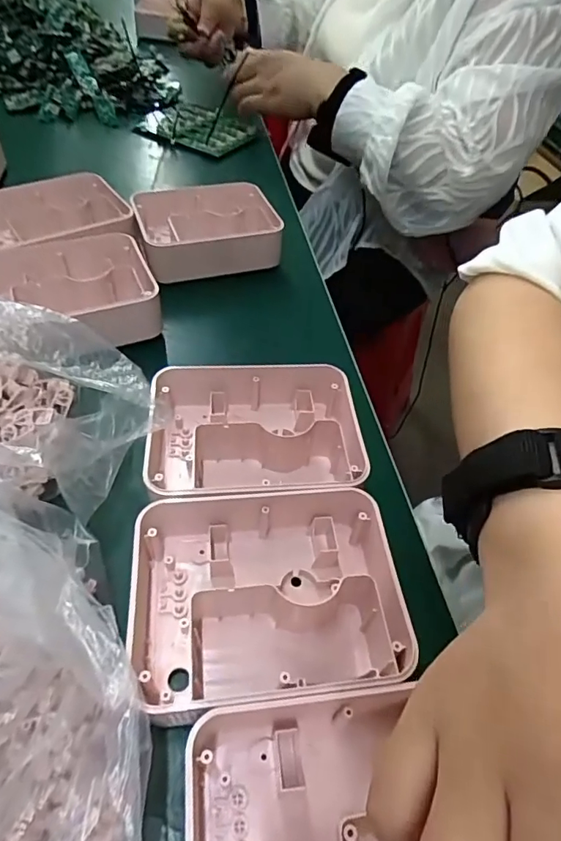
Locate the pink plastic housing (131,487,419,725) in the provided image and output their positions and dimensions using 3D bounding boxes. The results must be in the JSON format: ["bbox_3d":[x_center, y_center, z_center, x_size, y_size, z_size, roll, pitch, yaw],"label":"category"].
[{"bbox_3d":[-0.008,0.085,0.246,0.130,0.036,0.103,-4,51,-9],"label":"pink plastic housing"}]

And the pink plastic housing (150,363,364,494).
[{"bbox_3d":[-0.017,0.007,0.312,0.128,0.038,0.107,-2,51,-7],"label":"pink plastic housing"}]

